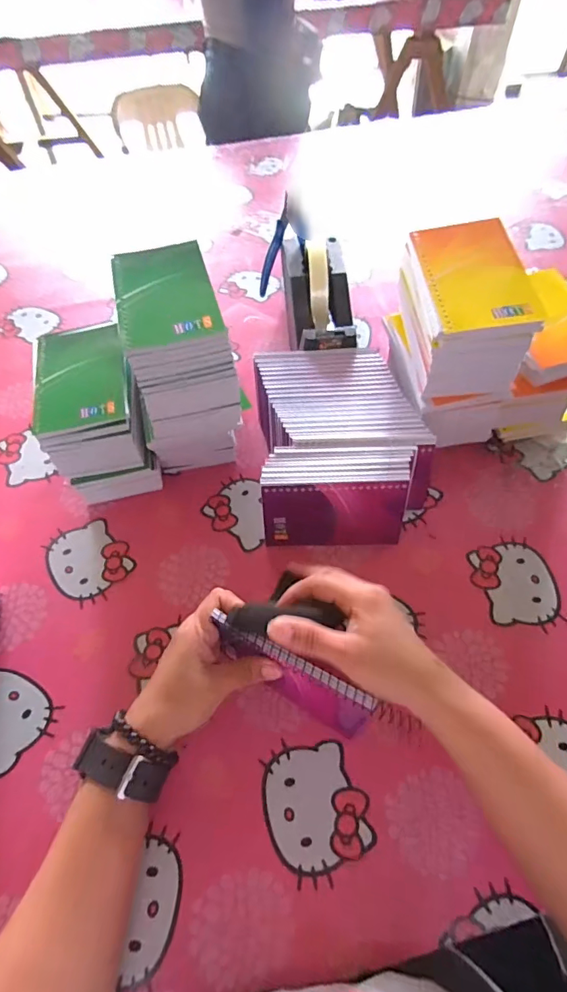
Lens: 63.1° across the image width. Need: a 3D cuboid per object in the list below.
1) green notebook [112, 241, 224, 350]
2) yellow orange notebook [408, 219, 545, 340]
[{"bbox_3d":[-0.100,-0.172,0.388,0.075,0.008,0.122,-13,58,-7],"label":"green notebook"},{"bbox_3d":[0.158,-0.184,0.386,0.084,0.012,0.124,-5,63,2],"label":"yellow orange notebook"}]

